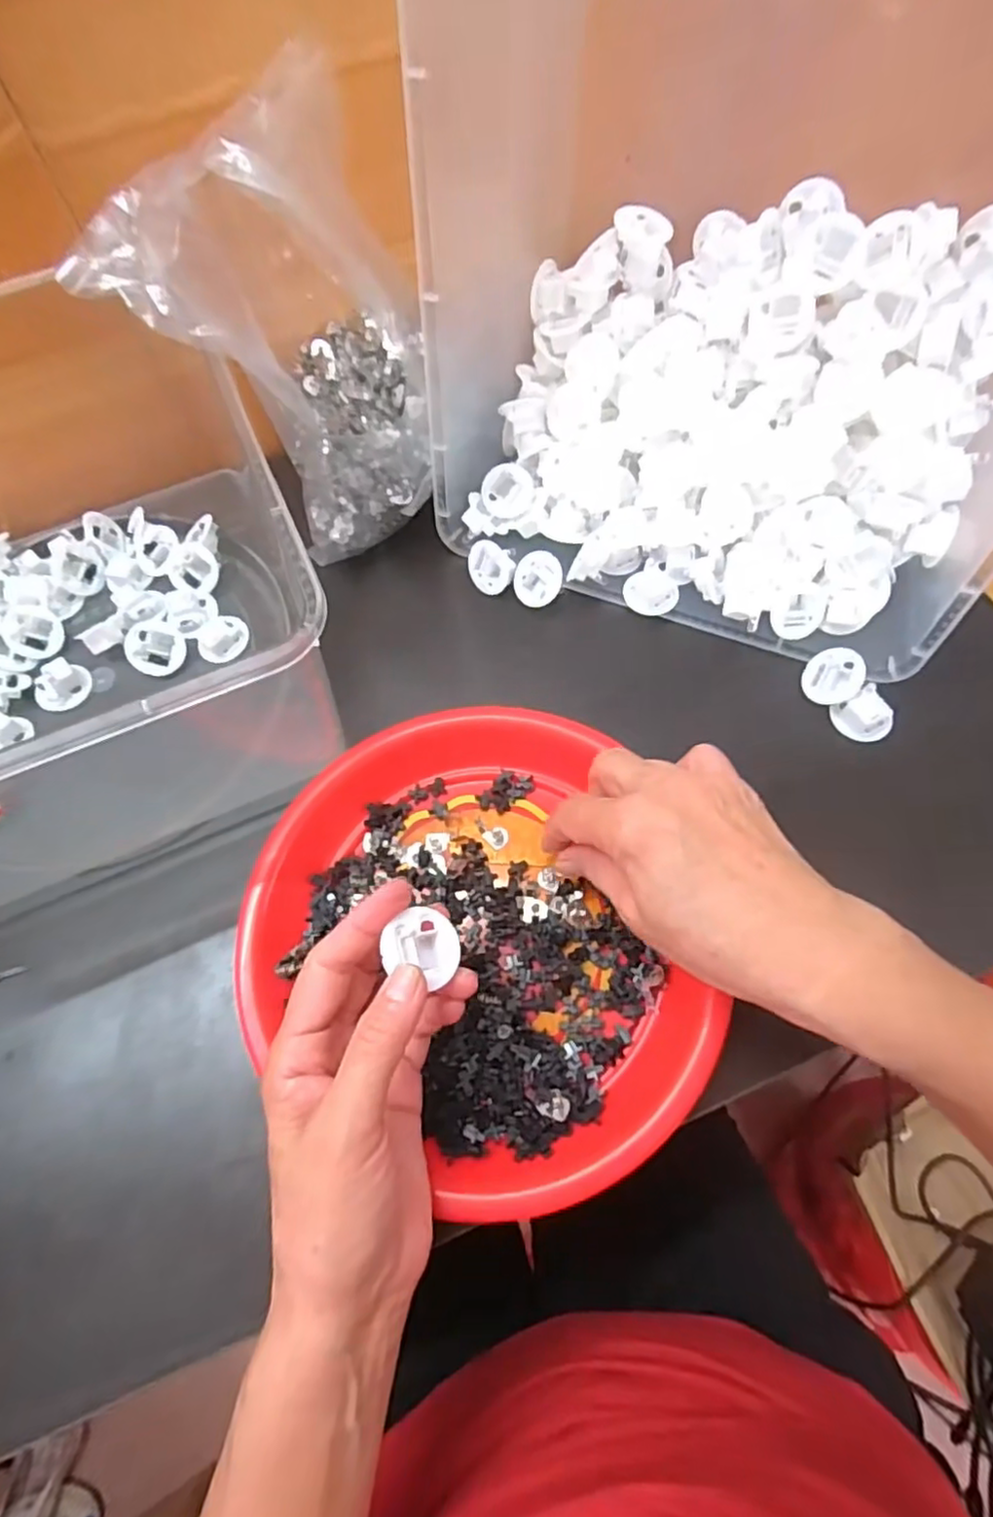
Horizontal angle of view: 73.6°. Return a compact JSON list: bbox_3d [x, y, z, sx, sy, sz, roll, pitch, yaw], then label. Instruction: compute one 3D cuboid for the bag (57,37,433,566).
[{"bbox_3d":[-0.128,-0.232,0.380,0.148,0.188,0.133,-19,67,-5],"label":"bag"}]

